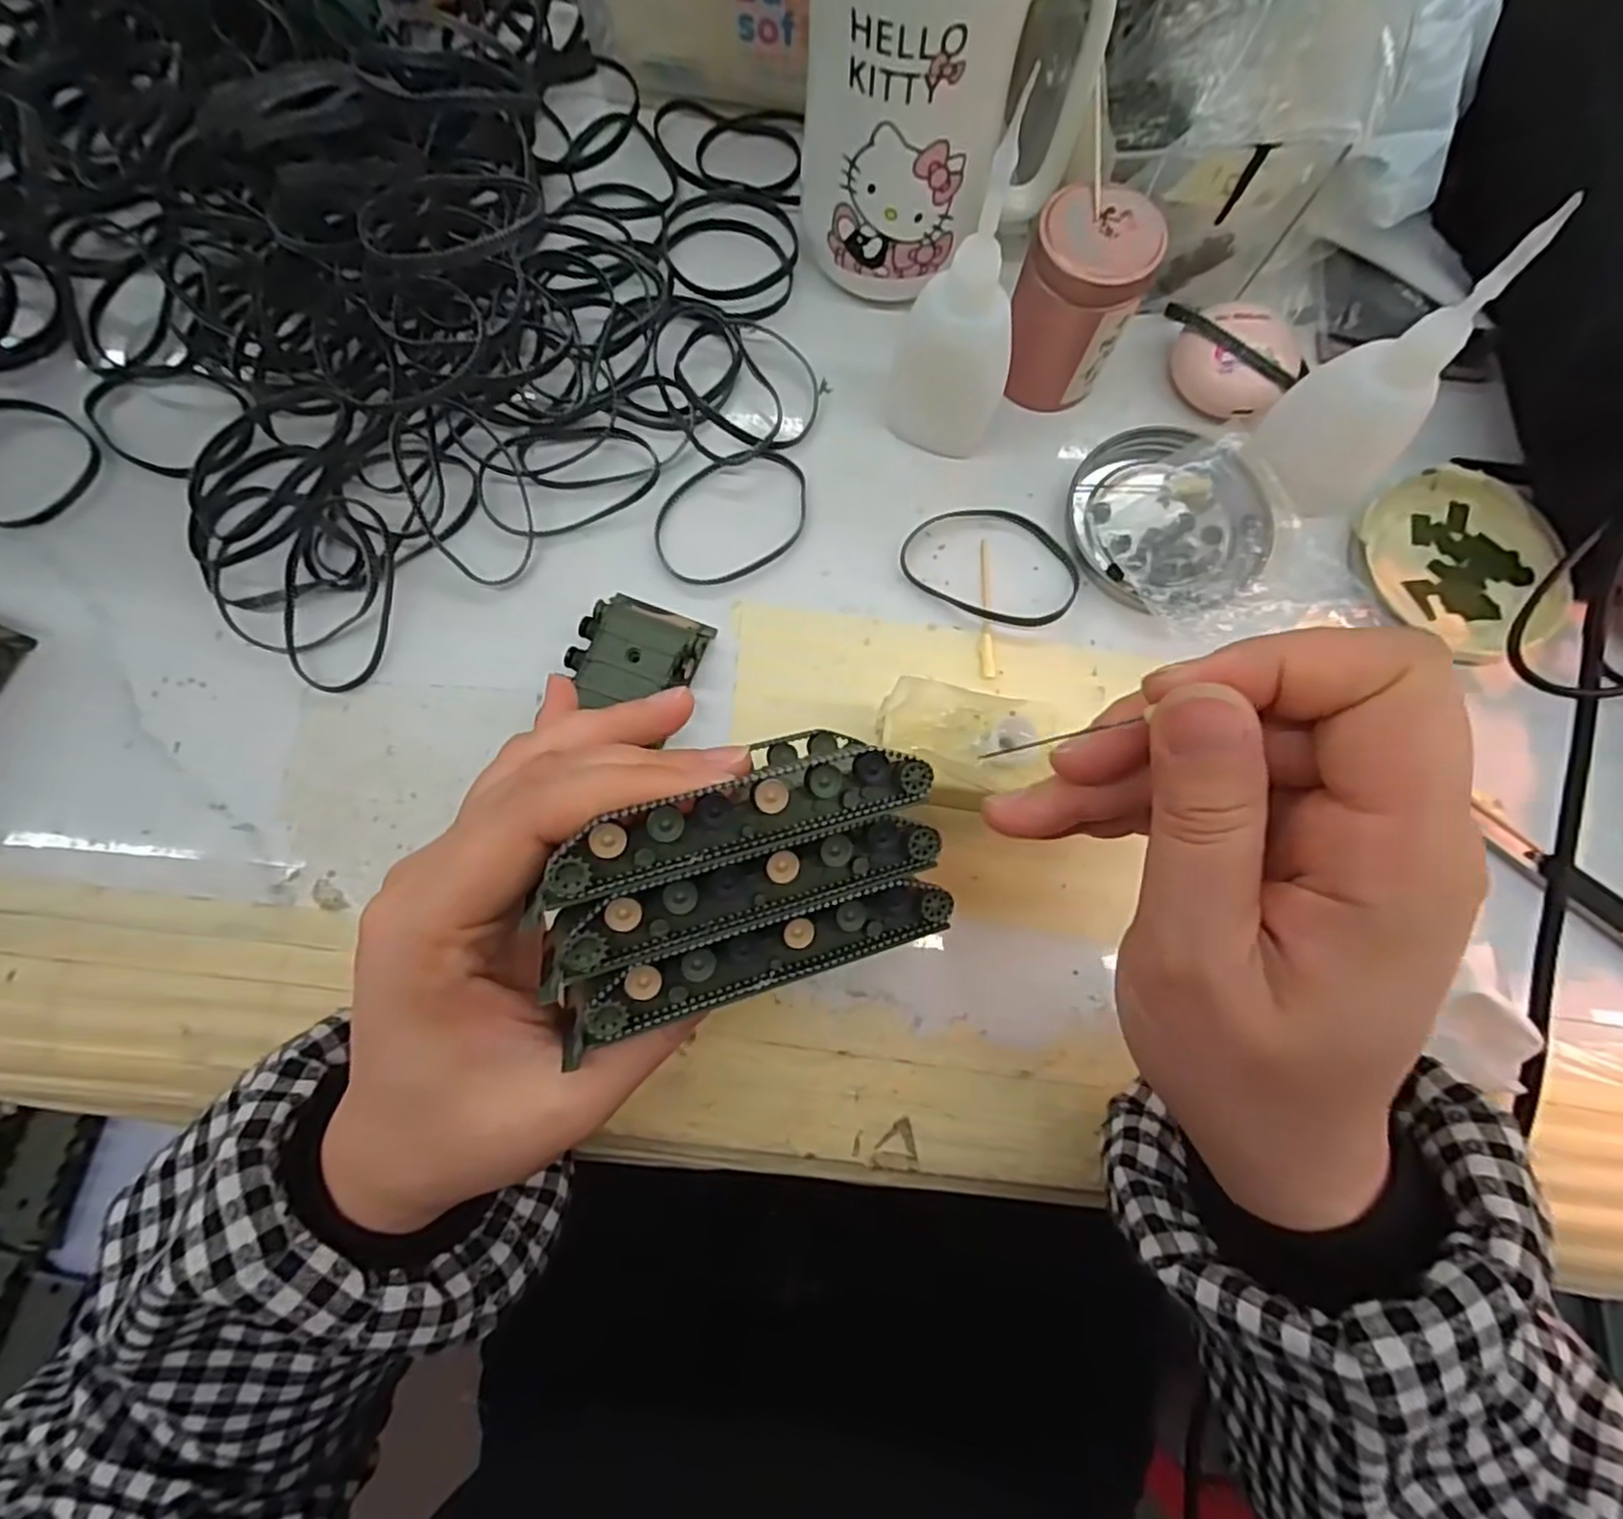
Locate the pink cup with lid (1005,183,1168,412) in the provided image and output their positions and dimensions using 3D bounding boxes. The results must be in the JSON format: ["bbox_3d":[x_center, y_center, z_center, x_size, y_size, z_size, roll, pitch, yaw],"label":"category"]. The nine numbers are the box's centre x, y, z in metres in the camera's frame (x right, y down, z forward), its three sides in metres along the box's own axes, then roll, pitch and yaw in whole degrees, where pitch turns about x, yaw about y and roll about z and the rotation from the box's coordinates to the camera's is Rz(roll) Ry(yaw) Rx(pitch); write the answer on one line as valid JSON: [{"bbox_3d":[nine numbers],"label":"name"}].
[{"bbox_3d":[0.100,-0.174,0.279,0.044,0.061,0.042,0,78,-1],"label":"pink cup with lid"}]

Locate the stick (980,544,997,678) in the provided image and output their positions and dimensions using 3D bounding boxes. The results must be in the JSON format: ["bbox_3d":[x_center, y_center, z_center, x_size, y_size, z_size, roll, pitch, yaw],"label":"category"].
[{"bbox_3d":[0.069,-0.060,0.284,0.005,0.004,0.059,1,78,-1],"label":"stick"}]

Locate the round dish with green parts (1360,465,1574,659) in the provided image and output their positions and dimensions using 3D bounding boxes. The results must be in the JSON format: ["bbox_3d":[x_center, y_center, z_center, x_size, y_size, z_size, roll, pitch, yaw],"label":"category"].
[{"bbox_3d":[0.257,-0.078,0.286,0.074,0.010,0.077,0,78,-1],"label":"round dish with green parts"}]

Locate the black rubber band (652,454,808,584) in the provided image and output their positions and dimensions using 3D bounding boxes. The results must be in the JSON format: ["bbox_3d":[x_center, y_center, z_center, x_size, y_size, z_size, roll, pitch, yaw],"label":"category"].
[{"bbox_3d":[-0.032,-0.098,0.291,0.066,0.004,0.049,-23,79,-6],"label":"black rubber band"}]

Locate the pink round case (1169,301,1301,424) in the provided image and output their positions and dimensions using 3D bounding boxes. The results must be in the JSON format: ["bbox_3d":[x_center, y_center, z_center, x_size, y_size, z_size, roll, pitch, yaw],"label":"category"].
[{"bbox_3d":[0.173,-0.164,0.296,0.042,0.019,0.045,0,78,-1],"label":"pink round case"}]

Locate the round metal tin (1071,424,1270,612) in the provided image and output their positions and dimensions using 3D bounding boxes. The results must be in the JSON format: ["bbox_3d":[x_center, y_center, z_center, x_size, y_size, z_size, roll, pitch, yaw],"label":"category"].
[{"bbox_3d":[0.143,-0.096,0.288,0.075,0.011,0.079,-3,78,-2],"label":"round metal tin"}]

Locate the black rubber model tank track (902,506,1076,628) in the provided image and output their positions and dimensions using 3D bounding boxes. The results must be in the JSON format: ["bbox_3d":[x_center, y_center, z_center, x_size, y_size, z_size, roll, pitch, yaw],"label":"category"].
[{"bbox_3d":[0.073,-0.080,0.289,0.069,0.004,0.048,27,79,5],"label":"black rubber model tank track"}]

